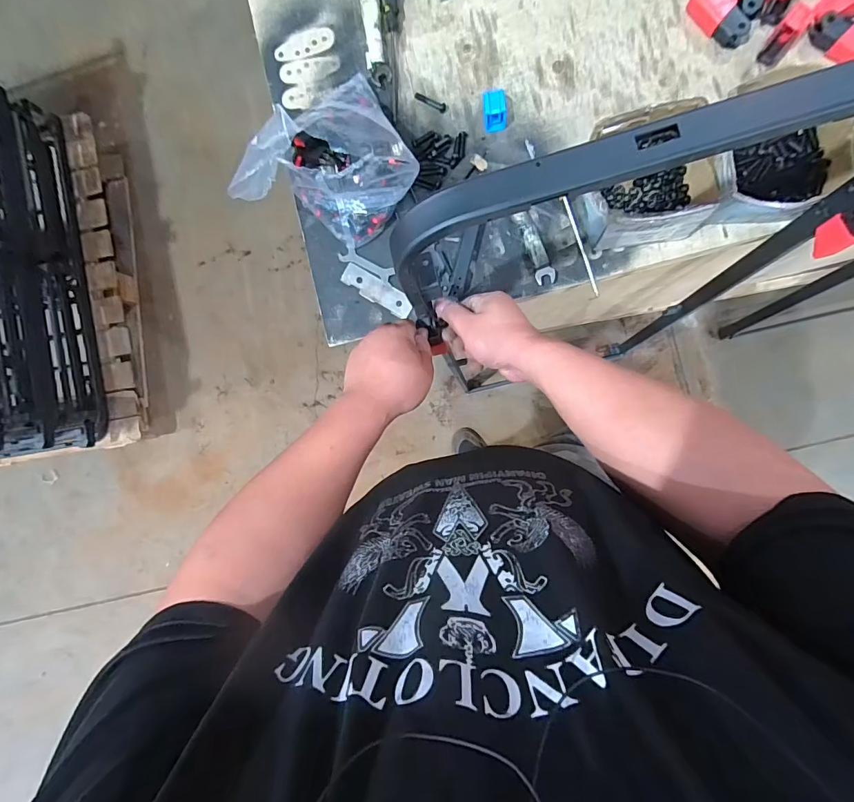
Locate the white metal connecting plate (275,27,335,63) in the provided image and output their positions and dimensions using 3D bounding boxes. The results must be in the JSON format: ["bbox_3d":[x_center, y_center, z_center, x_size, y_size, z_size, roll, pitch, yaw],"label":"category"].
[{"bbox_3d":[-0.190,-0.552,0.650,0.093,0.005,0.041,-14,89,7],"label":"white metal connecting plate"}]

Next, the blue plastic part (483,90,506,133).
[{"bbox_3d":[0.097,-0.416,0.602,0.029,0.037,0.039,-9,90,7],"label":"blue plastic part"}]

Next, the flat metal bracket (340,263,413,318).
[{"bbox_3d":[-0.076,-0.167,0.642,0.117,0.006,0.036,33,97,4],"label":"flat metal bracket"}]

